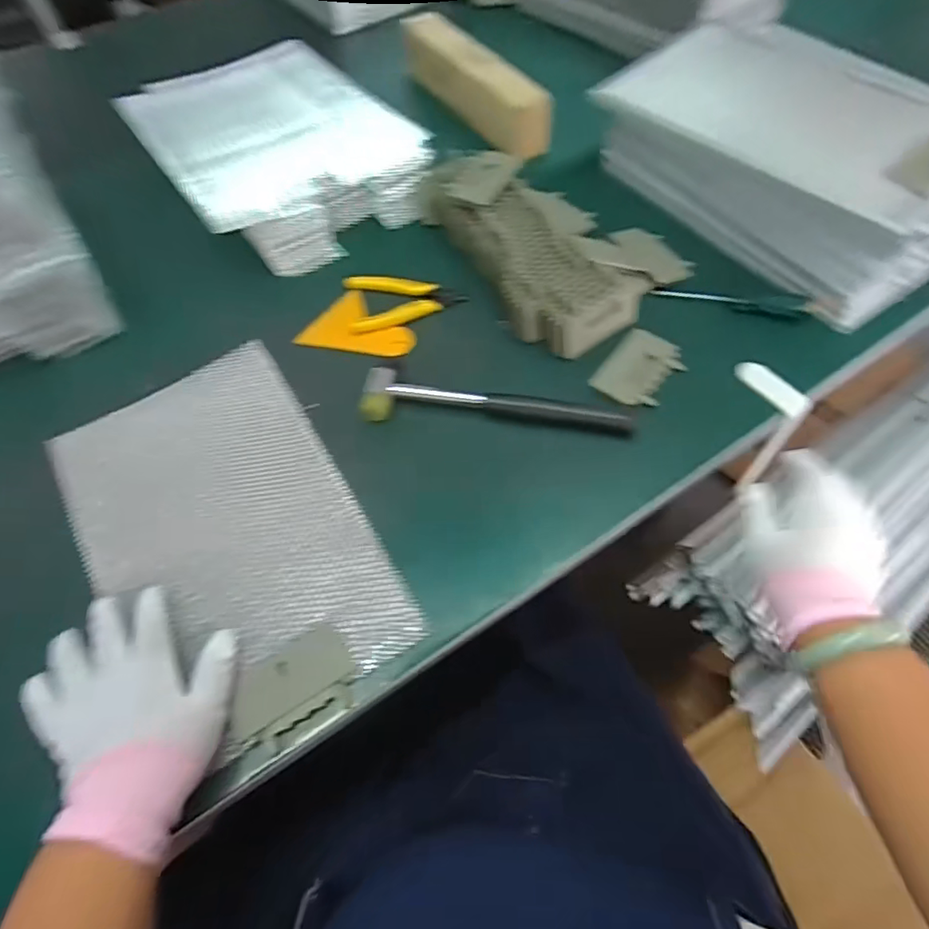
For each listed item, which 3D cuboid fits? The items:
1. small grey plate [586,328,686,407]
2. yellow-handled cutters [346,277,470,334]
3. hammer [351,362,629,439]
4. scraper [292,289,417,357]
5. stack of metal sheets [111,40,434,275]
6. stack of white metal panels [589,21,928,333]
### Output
[{"bbox_3d":[0.159,-0.086,0.511,0.058,0.012,0.083,35,67,21],"label":"small grey plate"},{"bbox_3d":[-0.062,-0.175,0.578,0.117,0.009,0.090,-11,59,-4],"label":"yellow-handled cutters"},{"bbox_3d":[0.029,-0.059,0.499,0.236,0.021,0.051,3,59,5],"label":"hammer"},{"bbox_3d":[-0.099,-0.136,0.553,0.103,0.004,0.089,22,62,15],"label":"scraper"},{"bbox_3d":[-0.227,-0.377,0.675,0.250,0.070,0.353,-33,63,-16],"label":"stack of metal sheets"},{"bbox_3d":[0.347,-0.328,0.590,0.238,0.098,0.356,-32,63,-15],"label":"stack of white metal panels"}]

